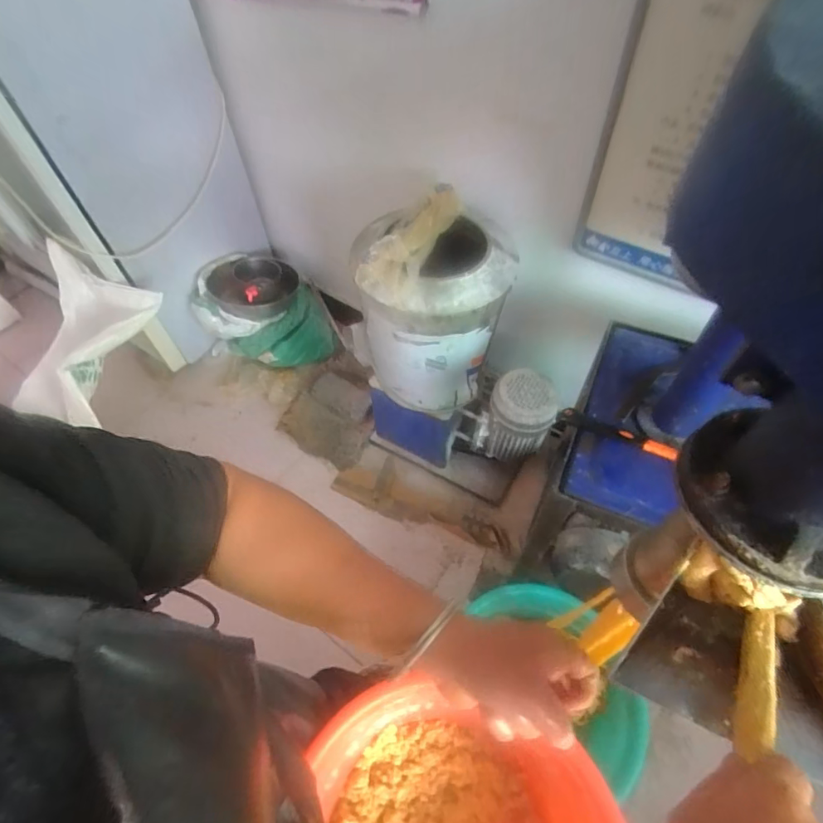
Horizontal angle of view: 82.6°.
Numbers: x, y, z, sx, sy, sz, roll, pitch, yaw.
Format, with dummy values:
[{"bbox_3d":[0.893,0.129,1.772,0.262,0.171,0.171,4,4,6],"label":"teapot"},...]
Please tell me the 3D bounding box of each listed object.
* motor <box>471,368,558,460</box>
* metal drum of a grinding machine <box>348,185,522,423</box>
[{"bbox_3d":[0.291,0.019,1.292,0.187,0.263,0.158,25,59,18],"label":"motor"},{"bbox_3d":[0.053,-0.227,1.127,0.323,0.468,0.317,-4,54,-1],"label":"metal drum of a grinding machine"}]

